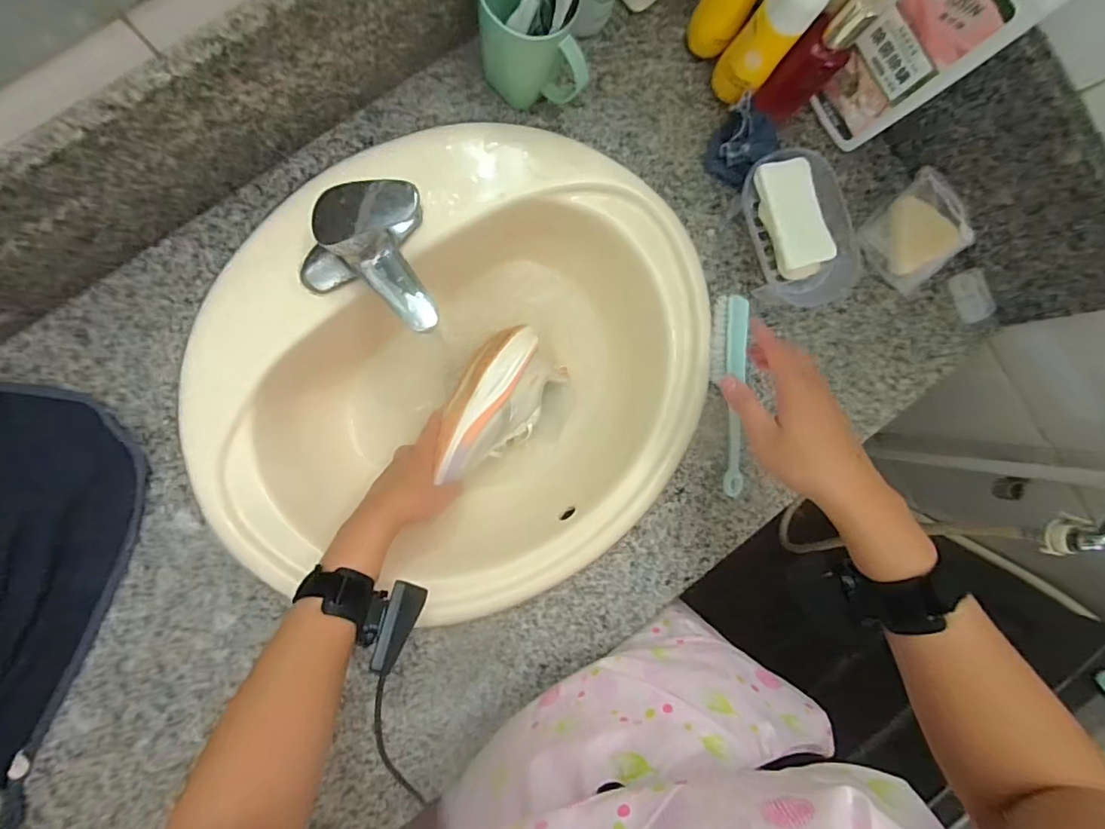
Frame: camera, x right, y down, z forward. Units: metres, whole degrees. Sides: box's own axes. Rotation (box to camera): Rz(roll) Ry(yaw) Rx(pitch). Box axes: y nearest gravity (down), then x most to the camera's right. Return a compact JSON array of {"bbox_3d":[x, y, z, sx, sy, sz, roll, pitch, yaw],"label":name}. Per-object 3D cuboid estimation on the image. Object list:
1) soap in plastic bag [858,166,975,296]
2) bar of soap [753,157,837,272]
[{"bbox_3d":[0.404,-0.198,0.570,0.098,0.037,0.100,41,85,-6],"label":"soap in plastic bag"},{"bbox_3d":[0.240,-0.198,0.513,0.058,0.020,0.104,-15,94,-9],"label":"bar of soap"}]

